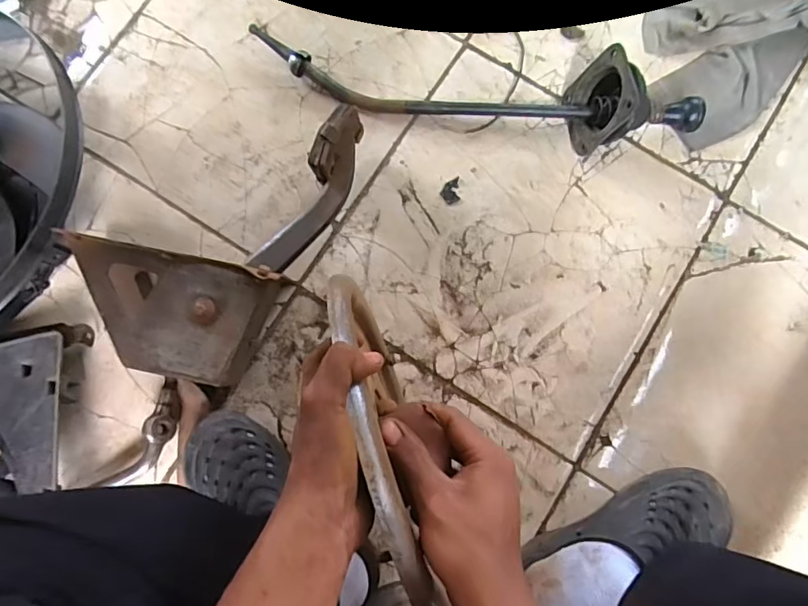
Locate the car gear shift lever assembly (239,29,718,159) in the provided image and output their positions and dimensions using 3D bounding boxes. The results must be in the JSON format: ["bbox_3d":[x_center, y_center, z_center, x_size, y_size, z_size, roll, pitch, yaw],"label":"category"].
[{"bbox_3d":[0.087,-0.277,0.625,0.576,0.085,0.103,11,83,1],"label":"car gear shift lever assembly"}]

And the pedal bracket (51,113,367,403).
[{"bbox_3d":[-0.218,-0.091,0.595,0.225,0.098,0.365,30,84,4],"label":"pedal bracket"}]

